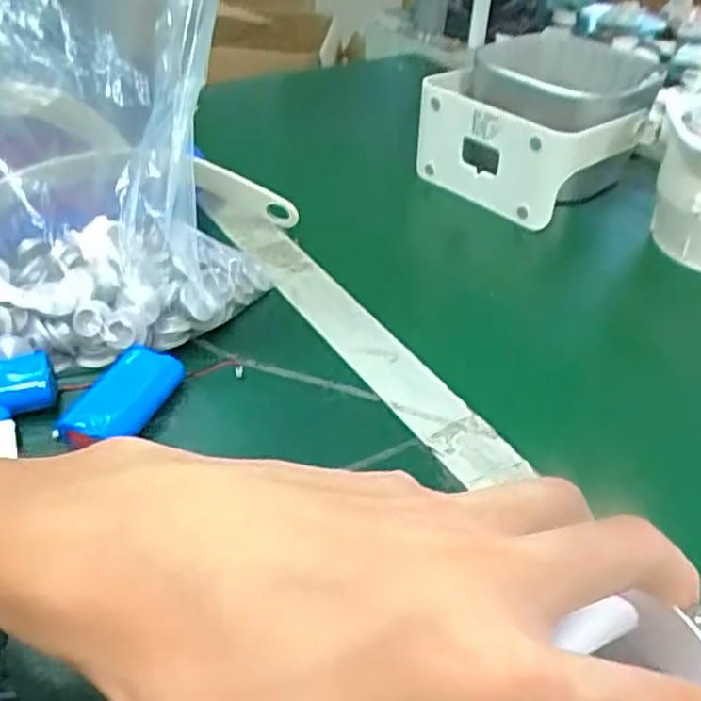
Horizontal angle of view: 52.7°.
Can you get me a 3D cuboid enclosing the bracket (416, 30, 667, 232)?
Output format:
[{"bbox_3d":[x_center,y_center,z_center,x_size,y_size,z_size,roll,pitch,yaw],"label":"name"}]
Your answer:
[{"bbox_3d":[0.173,-0.204,0.633,0.156,0.095,0.196,28,45,27],"label":"bracket"}]

